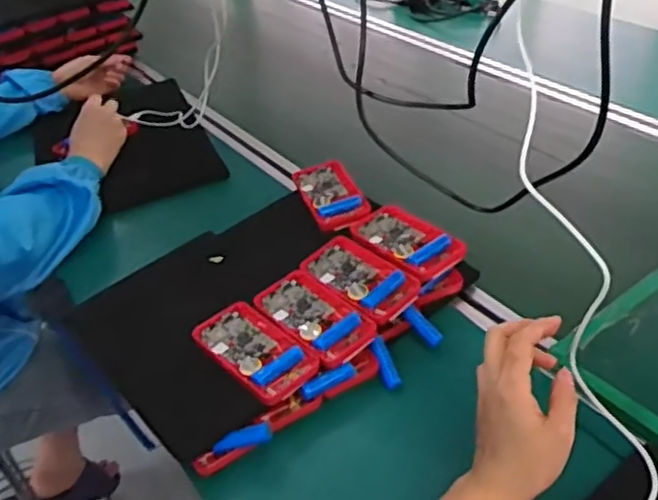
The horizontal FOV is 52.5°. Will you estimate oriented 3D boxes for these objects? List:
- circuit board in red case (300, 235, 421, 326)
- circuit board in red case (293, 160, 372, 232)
[{"bbox_3d":[0.027,0.023,0.667,0.068,0.015,0.124,-30,45,-26],"label":"circuit board in red case"},{"bbox_3d":[0.002,-0.066,0.788,0.068,0.013,0.124,-14,40,-10],"label":"circuit board in red case"}]

